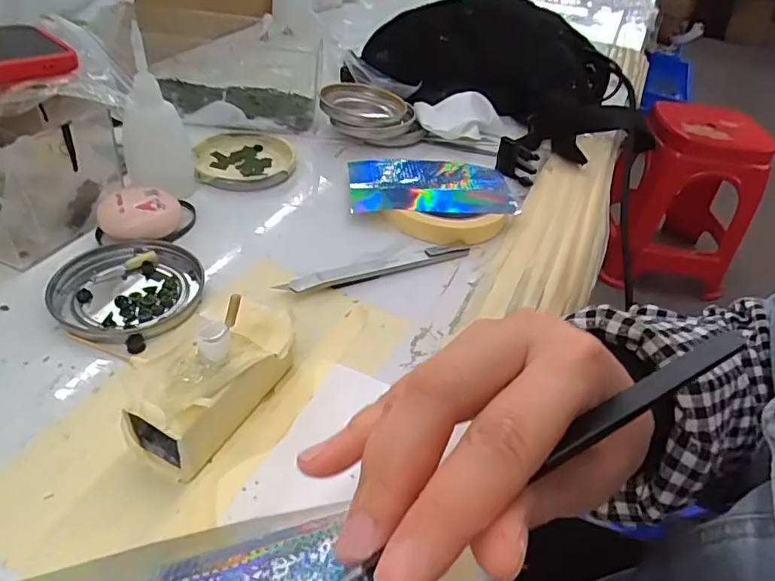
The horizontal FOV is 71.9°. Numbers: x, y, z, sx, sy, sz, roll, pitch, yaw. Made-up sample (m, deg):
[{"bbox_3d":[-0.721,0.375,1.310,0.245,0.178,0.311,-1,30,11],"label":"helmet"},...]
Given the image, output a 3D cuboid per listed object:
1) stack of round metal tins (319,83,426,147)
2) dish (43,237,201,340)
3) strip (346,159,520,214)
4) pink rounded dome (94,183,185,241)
[{"bbox_3d":[-0.016,-0.164,0.494,0.088,0.029,0.081,0,41,-7],"label":"stack of round metal tins"},{"bbox_3d":[-0.150,-0.002,0.304,0.078,0.008,0.074,5,41,-2],"label":"dish"},{"bbox_3d":[0.035,-0.079,0.412,0.127,0.015,0.075,4,41,-3],"label":"strip"},{"bbox_3d":[-0.158,-0.048,0.342,0.048,0.023,0.041,-14,45,-22],"label":"pink rounded dome"}]

